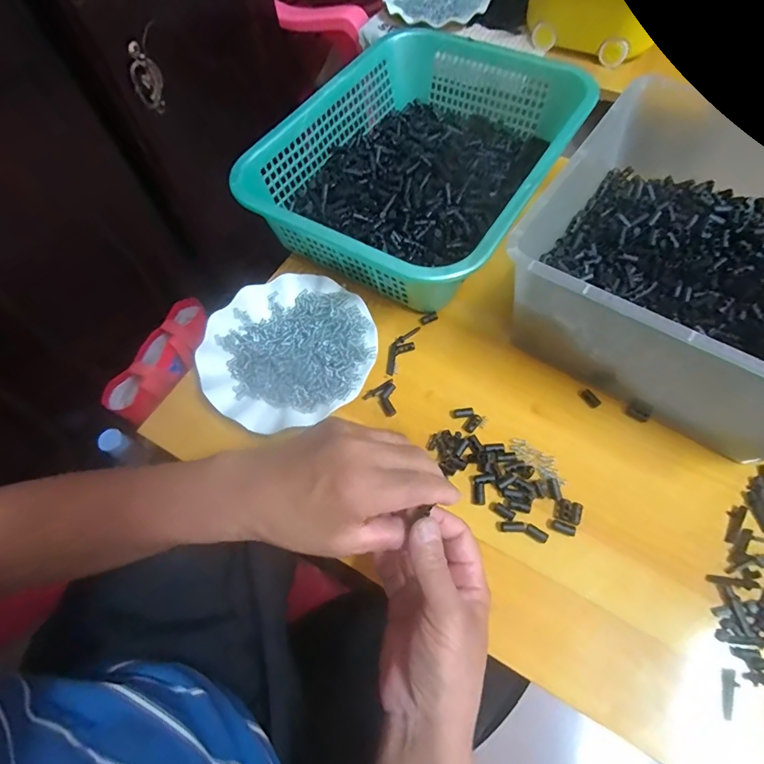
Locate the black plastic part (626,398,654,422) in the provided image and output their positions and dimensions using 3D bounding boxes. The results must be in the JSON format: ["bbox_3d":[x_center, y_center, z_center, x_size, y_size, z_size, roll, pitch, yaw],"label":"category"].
[{"bbox_3d":[0.249,0.028,0.425,0.020,0.013,0.015,33,68,18],"label":"black plastic part"}]

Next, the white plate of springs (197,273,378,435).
[{"bbox_3d":[-0.098,-0.034,0.471,0.177,0.024,0.178,-1,62,2],"label":"white plate of springs"}]

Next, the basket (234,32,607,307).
[{"bbox_3d":[0.049,-0.268,0.542,0.292,0.100,0.379,28,67,16],"label":"basket"}]

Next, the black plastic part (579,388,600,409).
[{"bbox_3d":[0.207,0.016,0.438,0.009,0.006,0.021,-32,65,-14],"label":"black plastic part"}]

